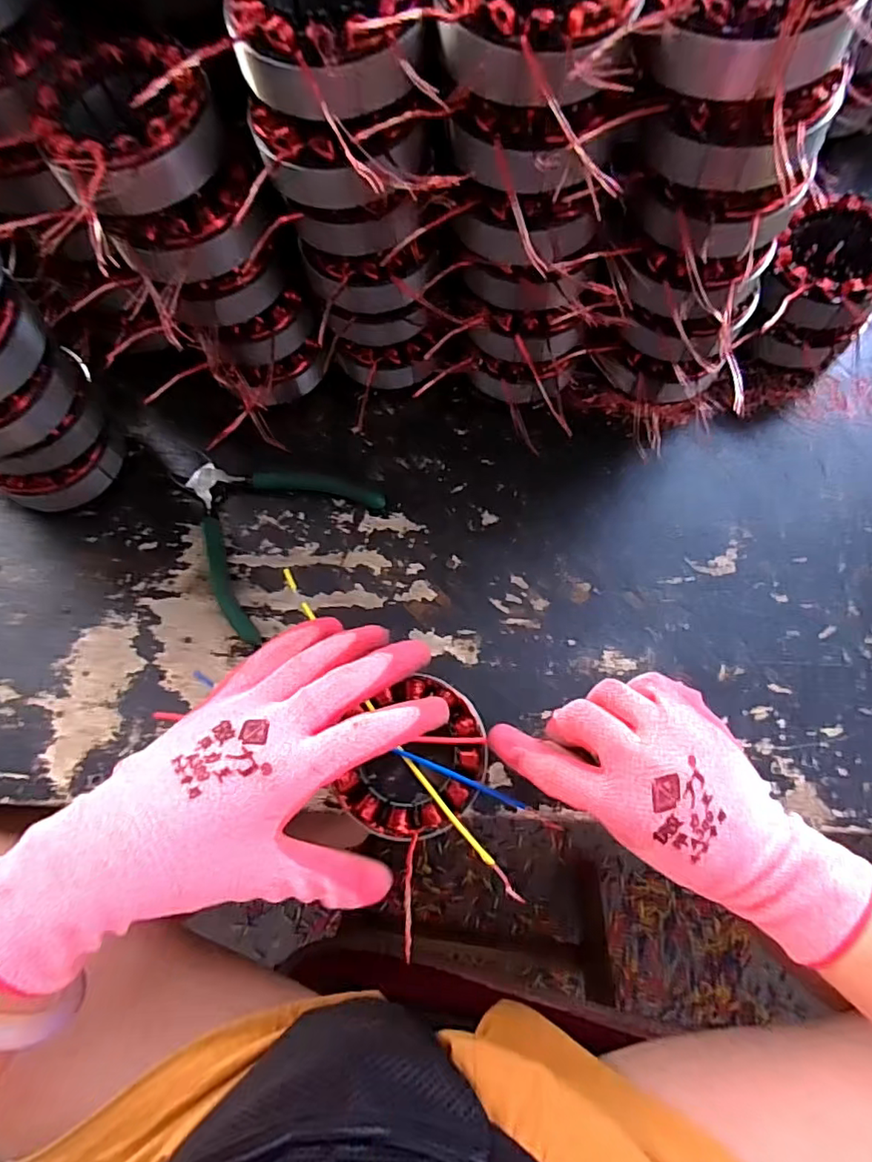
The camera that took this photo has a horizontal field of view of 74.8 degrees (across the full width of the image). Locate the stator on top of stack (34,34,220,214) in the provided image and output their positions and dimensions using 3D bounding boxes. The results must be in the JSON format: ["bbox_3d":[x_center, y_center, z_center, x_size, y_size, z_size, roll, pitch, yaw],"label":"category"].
[{"bbox_3d":[-0.154,-0.226,0.284,0.082,0.033,0.085,-1,74,2],"label":"stator on top of stack"}]

